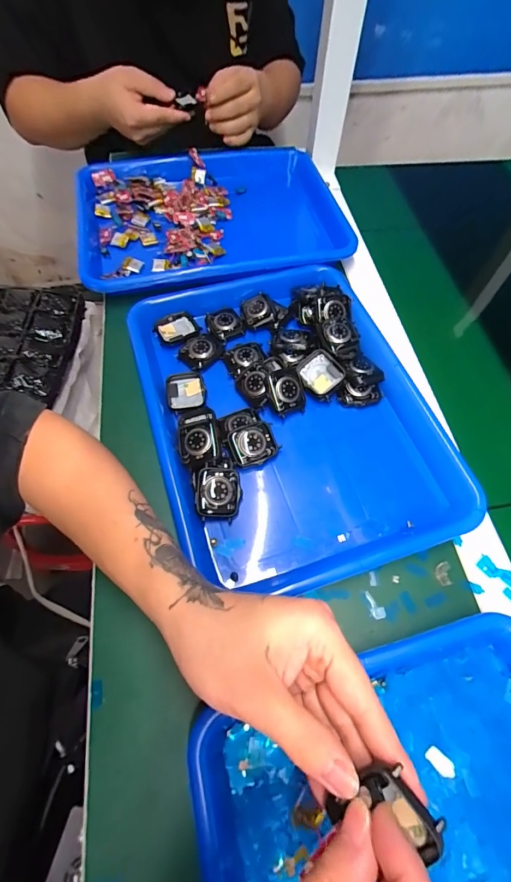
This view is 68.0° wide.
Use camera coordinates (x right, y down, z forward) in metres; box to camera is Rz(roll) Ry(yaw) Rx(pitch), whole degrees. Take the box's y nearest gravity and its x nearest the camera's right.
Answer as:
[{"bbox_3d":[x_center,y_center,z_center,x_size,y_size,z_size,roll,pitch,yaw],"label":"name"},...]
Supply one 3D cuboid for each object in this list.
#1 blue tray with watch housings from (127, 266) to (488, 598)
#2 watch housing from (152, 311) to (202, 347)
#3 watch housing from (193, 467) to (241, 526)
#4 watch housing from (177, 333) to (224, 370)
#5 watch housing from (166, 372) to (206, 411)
[{"bbox_3d":[0.026,-0.036,0.371,0.251,0.038,0.332,-16,62,-10],"label":"blue tray with watch housings"},{"bbox_3d":[-0.088,-0.125,0.425,0.047,0.012,0.038,-23,64,-13],"label":"watch housing"},{"bbox_3d":[-0.034,0.045,0.326,0.040,0.012,0.044,3,80,-4],"label":"watch housing"},{"bbox_3d":[-0.058,-0.098,0.408,0.046,0.007,0.038,-33,66,-18],"label":"watch housing"},{"bbox_3d":[-0.070,-0.049,0.381,0.037,0.007,0.047,-10,61,-6],"label":"watch housing"}]

